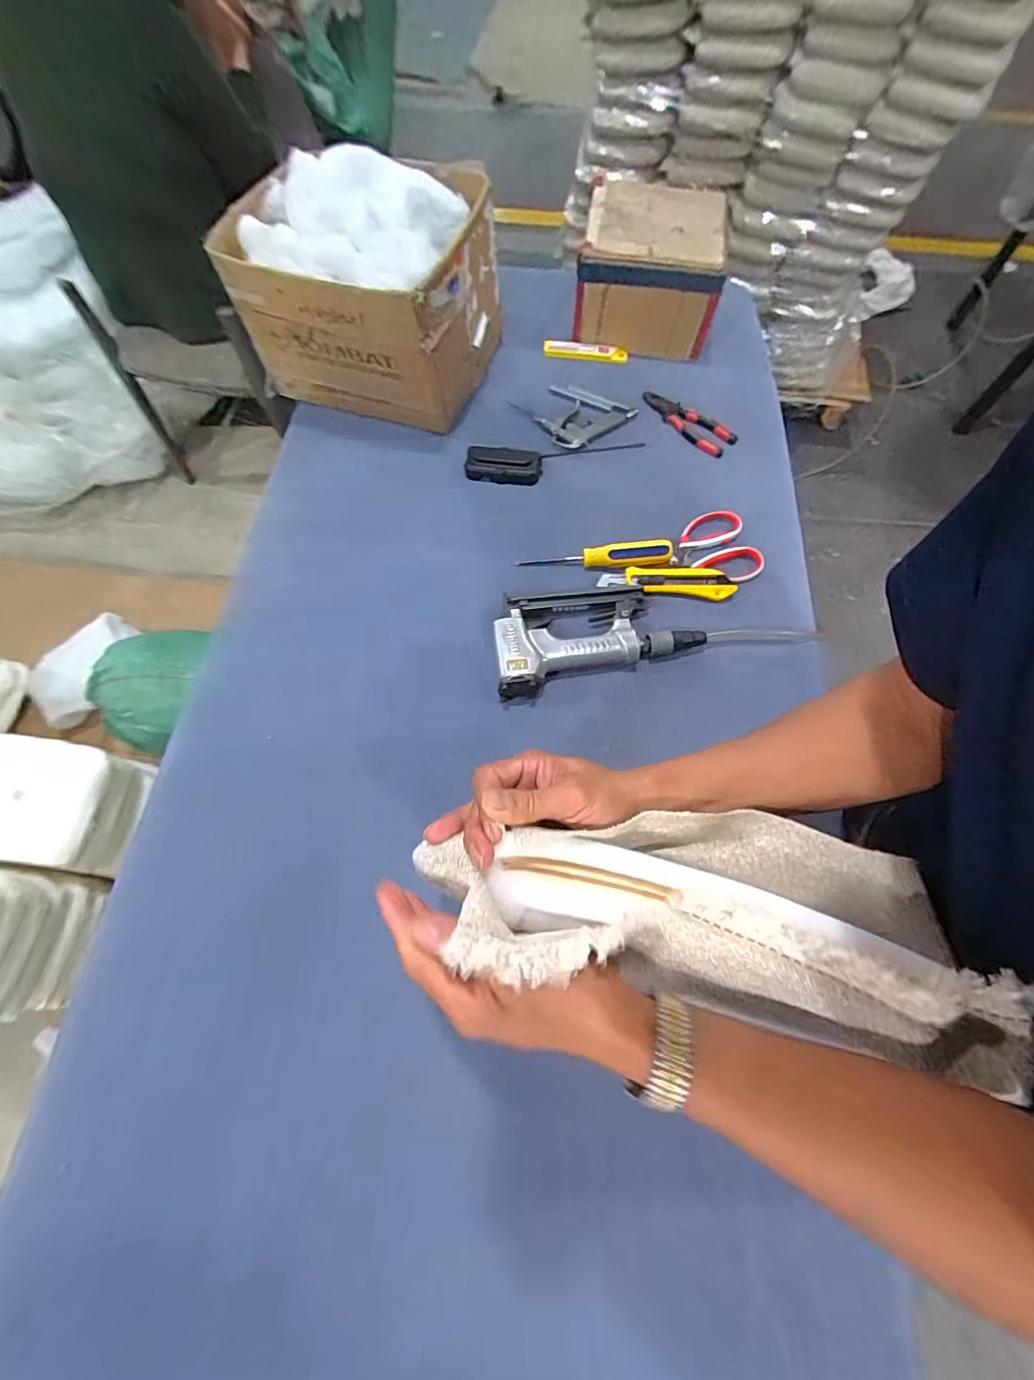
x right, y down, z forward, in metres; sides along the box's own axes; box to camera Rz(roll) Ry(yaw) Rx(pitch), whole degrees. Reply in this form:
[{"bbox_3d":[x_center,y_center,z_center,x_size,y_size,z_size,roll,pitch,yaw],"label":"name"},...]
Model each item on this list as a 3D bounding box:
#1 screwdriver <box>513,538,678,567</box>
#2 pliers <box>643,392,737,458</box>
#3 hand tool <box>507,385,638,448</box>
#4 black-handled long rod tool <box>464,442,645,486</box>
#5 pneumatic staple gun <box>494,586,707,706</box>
[{"bbox_3d":[0.104,-0.174,0.647,0.194,0.026,0.032,-3,67,-2],"label":"screwdriver"},{"bbox_3d":[0.260,-0.407,0.750,0.150,0.024,0.060,43,73,16],"label":"pliers"},{"bbox_3d":[0.088,-0.421,0.758,0.147,0.019,0.117,-34,71,-14],"label":"hand tool"},{"bbox_3d":[0.056,-0.330,0.720,0.257,0.023,0.061,-5,67,-3],"label":"black-handled long rod tool"},{"bbox_3d":[0.094,-0.073,0.604,0.253,0.037,0.127,-12,68,-6],"label":"pneumatic staple gun"}]

